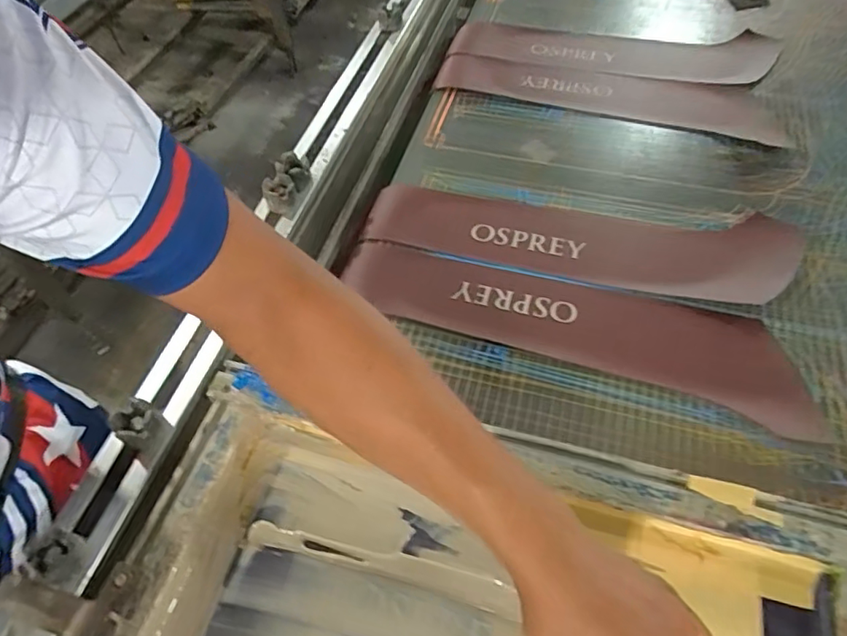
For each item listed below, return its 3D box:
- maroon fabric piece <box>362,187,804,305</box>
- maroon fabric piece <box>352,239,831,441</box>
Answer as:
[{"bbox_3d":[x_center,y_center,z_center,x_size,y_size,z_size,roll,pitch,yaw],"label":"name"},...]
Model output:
[{"bbox_3d":[0.176,-0.095,0.615,0.473,0.008,0.135,10,55,7],"label":"maroon fabric piece"},{"bbox_3d":[0.139,-0.003,0.553,0.458,0.009,0.113,17,57,13],"label":"maroon fabric piece"}]

